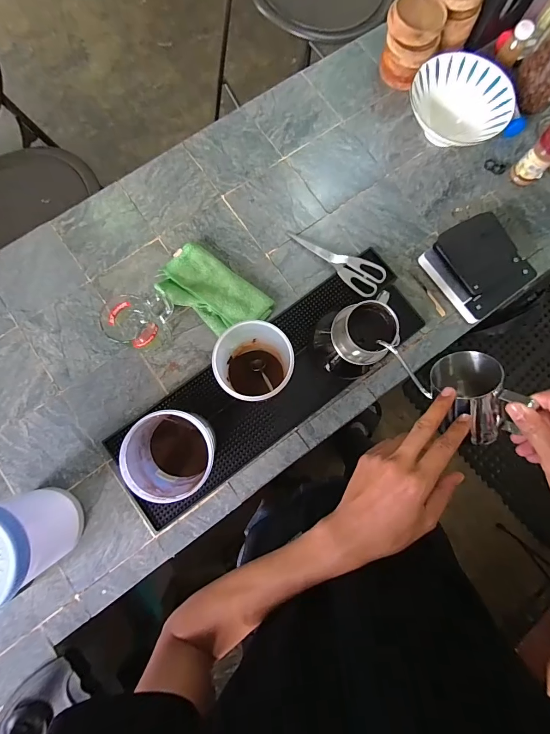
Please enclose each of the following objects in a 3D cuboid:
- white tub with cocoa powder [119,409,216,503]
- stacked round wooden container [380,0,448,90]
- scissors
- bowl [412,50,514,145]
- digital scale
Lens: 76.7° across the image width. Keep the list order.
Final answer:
[{"bbox_3d":[-0.143,0.125,0.520,0.114,0.146,0.111,0,82,-1],"label":"white tub with cocoa powder"},{"bbox_3d":[0.263,-0.631,0.681,0.105,0.105,0.108,0,82,-1],"label":"stacked round wooden container"},{"bbox_3d":[0.118,-0.209,0.653,0.196,0.024,0.066,43,83,5],"label":"scissors"},{"bbox_3d":[0.355,-0.505,0.679,0.186,0.069,0.169,38,83,4],"label":"bowl"},{"bbox_3d":[0.376,-0.188,0.637,0.147,0.053,0.164,-35,84,-6],"label":"digital scale"}]

